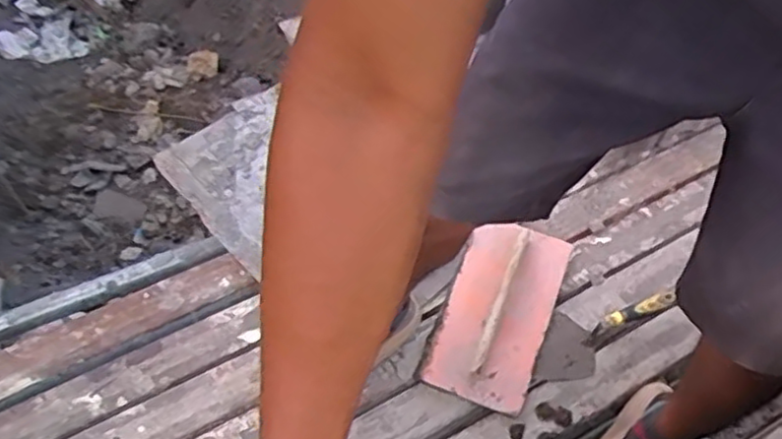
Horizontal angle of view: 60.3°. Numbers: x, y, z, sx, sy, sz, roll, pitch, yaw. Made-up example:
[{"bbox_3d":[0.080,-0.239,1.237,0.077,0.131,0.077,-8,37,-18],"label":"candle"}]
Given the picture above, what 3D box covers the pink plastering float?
[{"bbox_3d":[0.178,0.137,1.089,0.167,0.068,0.325,19,55,12],"label":"pink plastering float"}]

